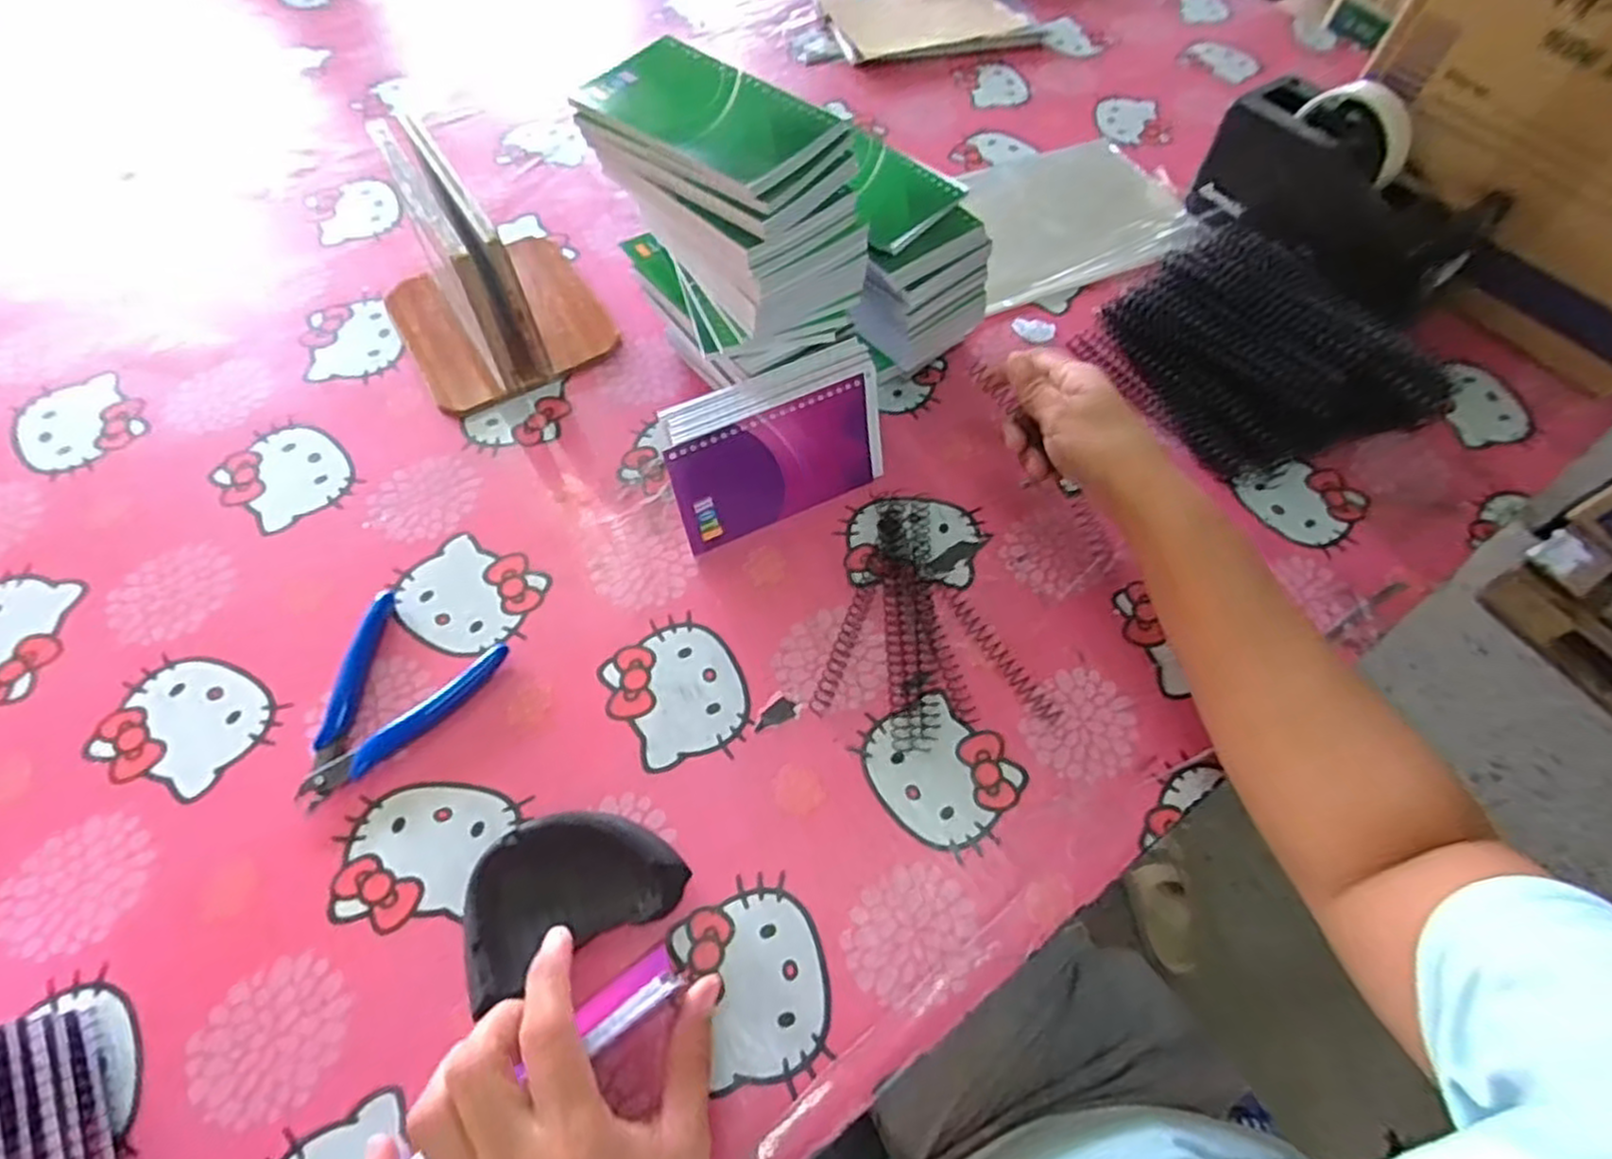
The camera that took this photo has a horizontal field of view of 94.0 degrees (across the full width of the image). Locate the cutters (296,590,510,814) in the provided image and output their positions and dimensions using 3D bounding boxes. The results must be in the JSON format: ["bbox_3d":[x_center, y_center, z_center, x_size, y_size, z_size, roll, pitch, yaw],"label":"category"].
[{"bbox_3d":[-0.233,0.068,0.409,0.085,0.008,0.114,21,61,9],"label":"cutters"}]

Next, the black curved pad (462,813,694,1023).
[{"bbox_3d":[-0.114,0.148,0.363,0.100,0.028,0.065,-24,64,-16],"label":"black curved pad"}]

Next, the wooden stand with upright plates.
[{"bbox_3d":[-0.221,-0.216,0.511,0.134,0.119,0.144,-28,65,-17],"label":"wooden stand with upright plates"}]

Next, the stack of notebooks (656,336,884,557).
[{"bbox_3d":[-0.019,-0.080,0.462,0.136,0.087,0.022,-25,40,-15],"label":"stack of notebooks"}]

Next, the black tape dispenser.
[{"bbox_3d":[0.414,-0.302,0.578,0.074,0.099,0.202,-33,67,-20],"label":"black tape dispenser"}]

